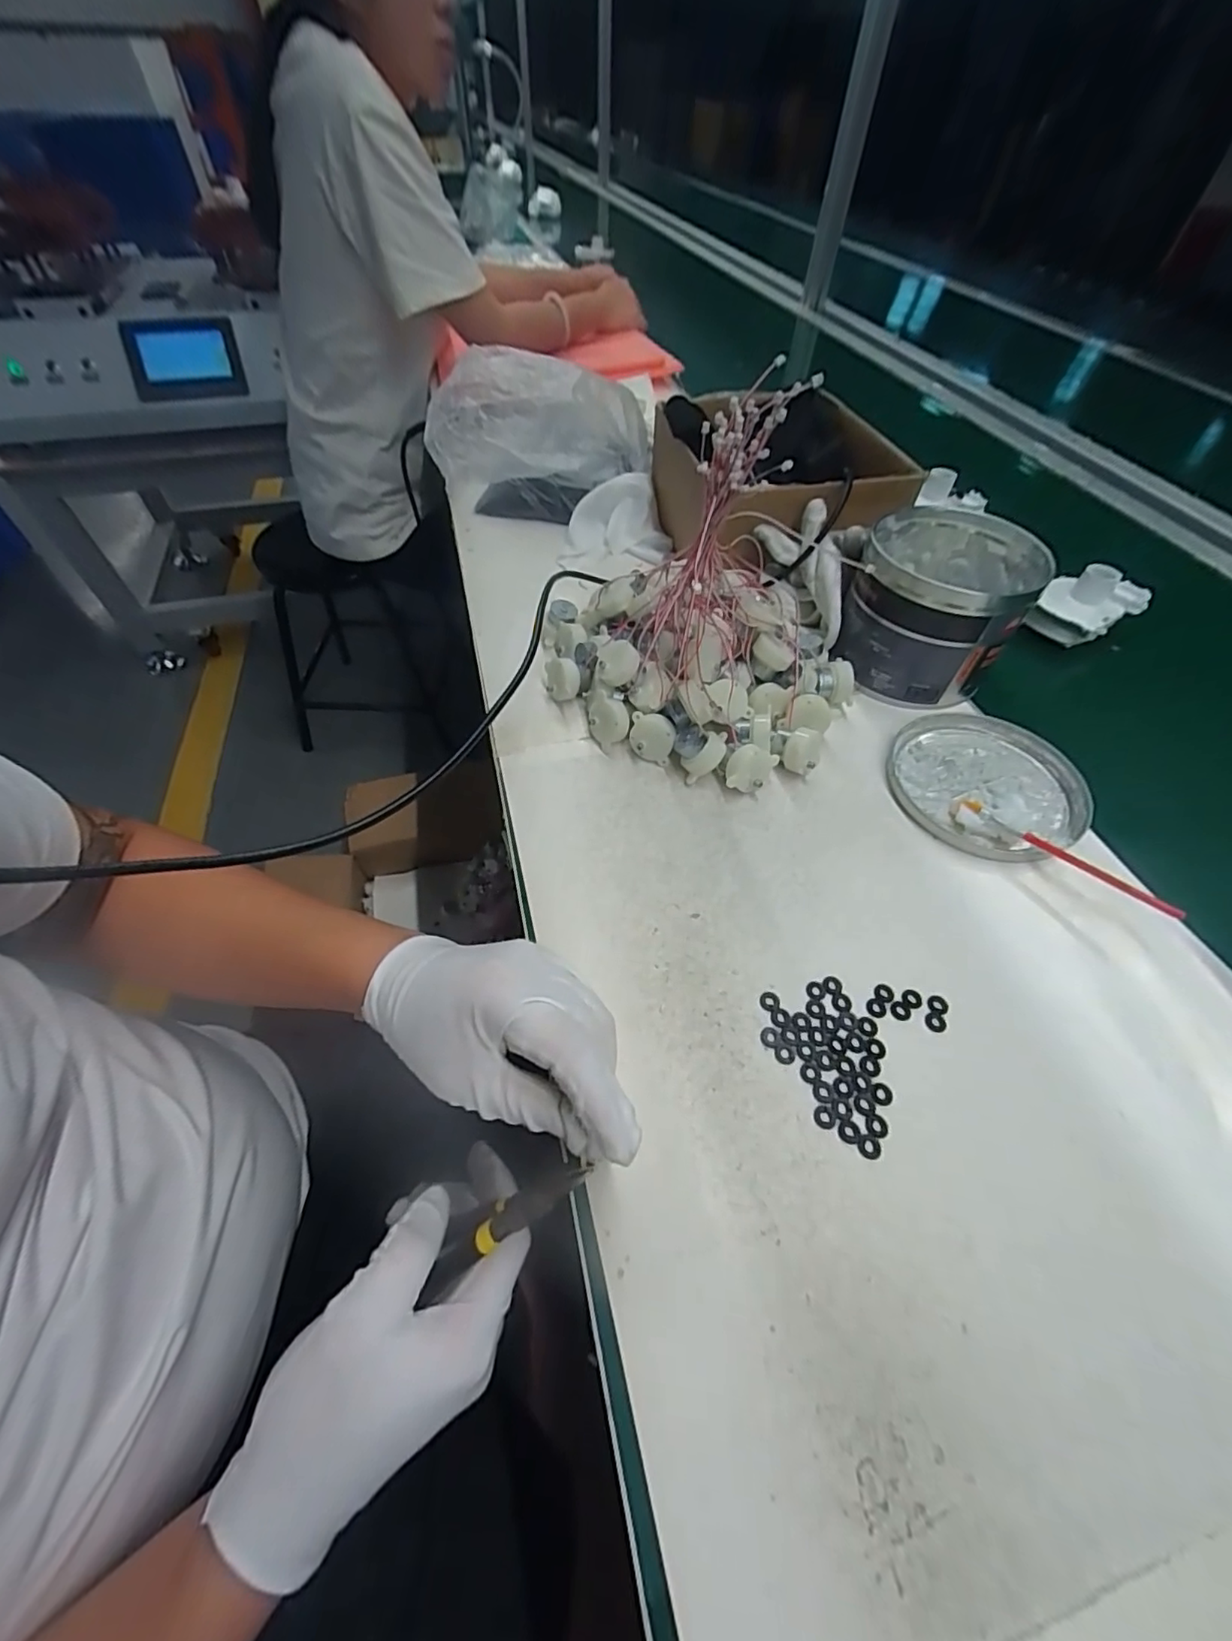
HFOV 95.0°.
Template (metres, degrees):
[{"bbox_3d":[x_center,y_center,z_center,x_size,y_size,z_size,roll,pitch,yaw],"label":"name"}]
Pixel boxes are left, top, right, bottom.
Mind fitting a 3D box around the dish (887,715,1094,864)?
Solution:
[{"bbox_3d":[0.269,-0.030,0.408,0.131,0.017,0.125,1,53,-1],"label":"dish"}]

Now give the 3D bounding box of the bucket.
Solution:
[{"bbox_3d":[0.254,-0.172,0.461,0.124,0.097,0.130,25,56,16],"label":"bucket"}]

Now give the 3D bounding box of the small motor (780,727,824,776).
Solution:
[{"bbox_3d":[0.133,-0.048,0.404,0.025,0.027,0.022,23,55,15],"label":"small motor"}]

